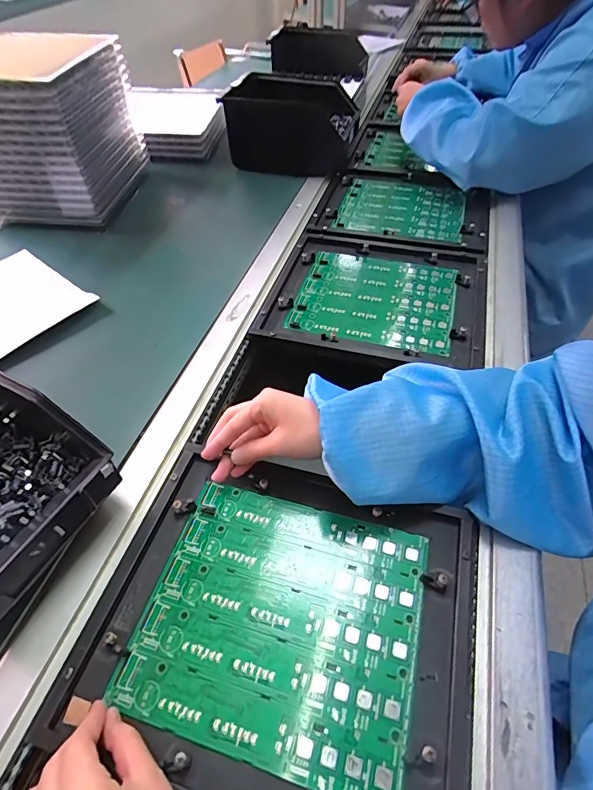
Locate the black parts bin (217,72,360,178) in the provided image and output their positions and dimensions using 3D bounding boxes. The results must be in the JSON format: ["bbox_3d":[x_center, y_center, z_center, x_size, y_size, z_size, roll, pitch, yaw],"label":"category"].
[{"bbox_3d":[-0.002,-0.499,0.796,0.219,0.121,0.132,9,50,10],"label":"black parts bin"}]

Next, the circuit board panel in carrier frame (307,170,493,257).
[{"bbox_3d":[0.175,-0.306,0.703,0.263,0.016,0.231,12,52,11],"label":"circuit board panel in carrier frame"}]

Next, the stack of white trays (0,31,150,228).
[{"bbox_3d":[-0.414,-0.409,0.686,0.254,0.194,0.223,2,50,5],"label":"stack of white trays"}]

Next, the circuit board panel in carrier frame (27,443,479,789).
[{"bbox_3d":[-0.008,0.166,0.325,0.274,0.016,0.231,14,52,12],"label":"circuit board panel in carrier frame"}]

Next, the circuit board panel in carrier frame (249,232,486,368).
[{"bbox_3d":[0.107,-0.132,0.570,0.266,0.016,0.233,13,52,11],"label":"circuit board panel in carrier frame"}]

